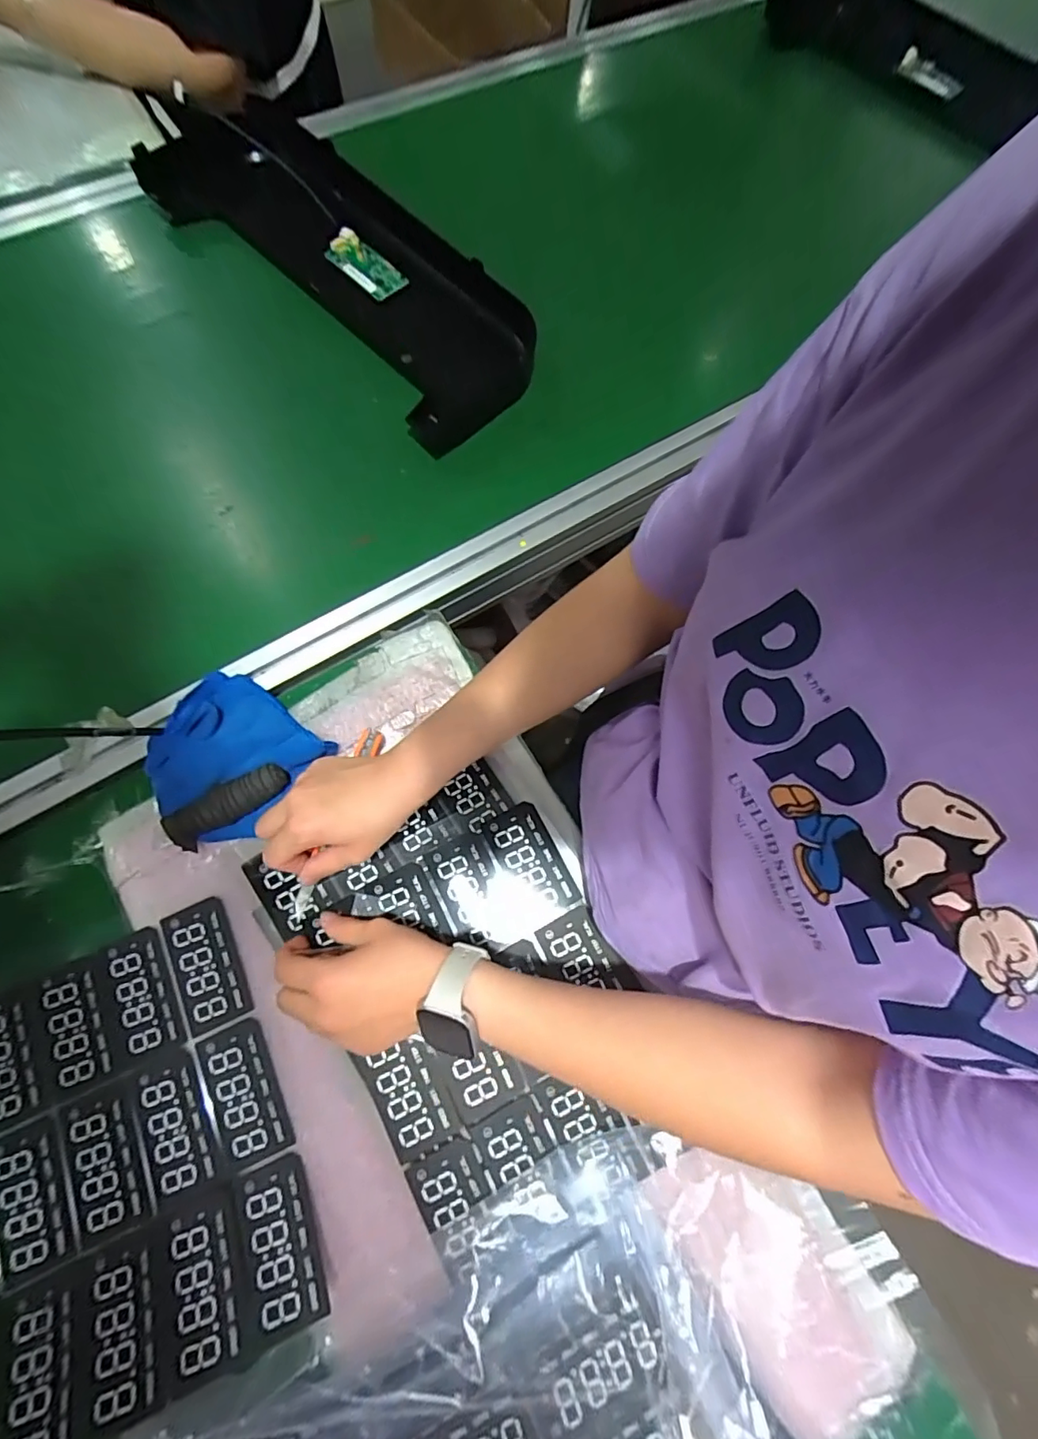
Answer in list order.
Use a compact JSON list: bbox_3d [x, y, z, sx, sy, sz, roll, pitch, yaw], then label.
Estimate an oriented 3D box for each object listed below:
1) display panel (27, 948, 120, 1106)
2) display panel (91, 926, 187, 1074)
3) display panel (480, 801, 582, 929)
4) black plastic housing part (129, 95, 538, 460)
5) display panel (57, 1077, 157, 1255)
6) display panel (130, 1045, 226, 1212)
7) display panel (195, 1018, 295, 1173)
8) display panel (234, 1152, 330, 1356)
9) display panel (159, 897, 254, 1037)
[{"bbox_3d":[-0.335,0.231,0.406,0.054,0.005,0.091,-21,74,-8],"label":"display panel"},{"bbox_3d":[-0.291,0.211,0.411,0.055,0.008,0.089,-24,74,-9],"label":"display panel"},{"bbox_3d":[0.009,0.117,0.449,0.050,0.005,0.093,-24,75,-10],"label":"display panel"},{"bbox_3d":[-0.203,-0.529,0.613,0.521,0.082,0.191,43,77,7],"label":"black plastic housing part"},{"bbox_3d":[-0.293,0.312,0.383,0.051,0.004,0.089,-22,74,-9],"label":"display panel"},{"bbox_3d":[-0.247,0.291,0.388,0.047,0.005,0.091,-24,74,-9],"label":"display panel"},{"bbox_3d":[-0.200,0.271,0.391,0.048,0.005,0.090,-23,74,-9],"label":"display panel"},{"bbox_3d":[-0.162,0.350,0.359,0.049,0.015,0.089,-20,74,-8],"label":"display panel"},{"bbox_3d":[-0.240,0.187,0.413,0.046,0.005,0.090,-24,74,-9],"label":"display panel"}]

